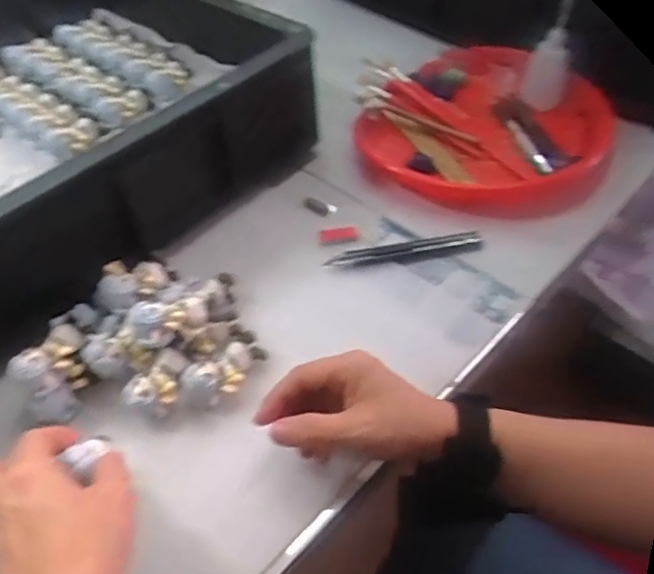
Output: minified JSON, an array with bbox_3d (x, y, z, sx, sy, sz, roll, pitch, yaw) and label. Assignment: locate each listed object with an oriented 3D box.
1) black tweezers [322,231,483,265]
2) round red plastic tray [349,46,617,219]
[{"bbox_3d":[0.068,-0.033,0.543,0.135,0.009,0.015,-9,49,-5],"label":"black tweezers"},{"bbox_3d":[0.163,-0.169,0.633,0.236,0.047,0.232,-1,48,2],"label":"round red plastic tray"}]

